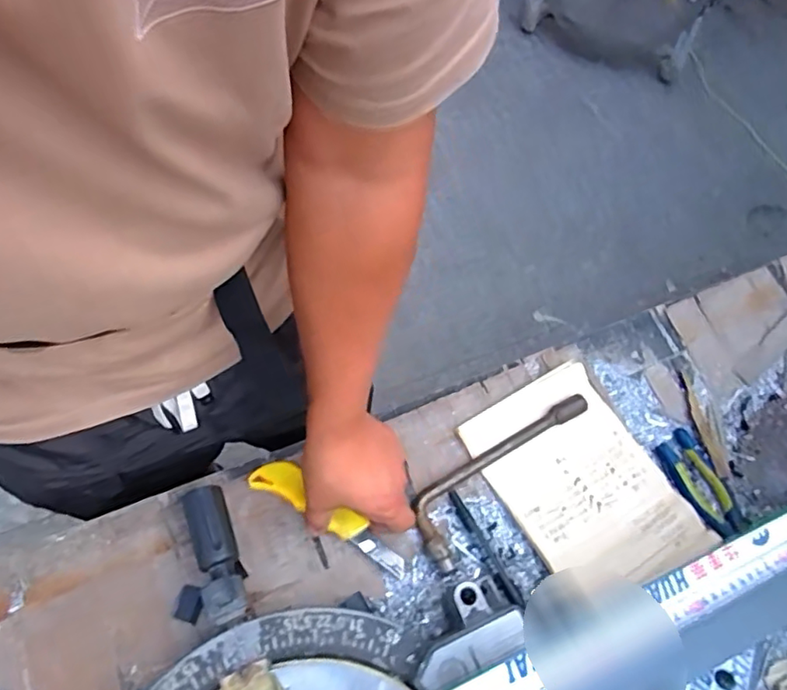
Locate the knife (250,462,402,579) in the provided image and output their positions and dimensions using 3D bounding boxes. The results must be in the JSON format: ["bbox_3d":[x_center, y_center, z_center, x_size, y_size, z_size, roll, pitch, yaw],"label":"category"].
[{"bbox_3d":[-0.067,0.176,0.601,0.185,0.022,0.041,31,63,13],"label":"knife"}]

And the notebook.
[{"bbox_3d":[0.209,0.151,0.650,0.174,0.016,0.240,-26,66,-17],"label":"notebook"}]

